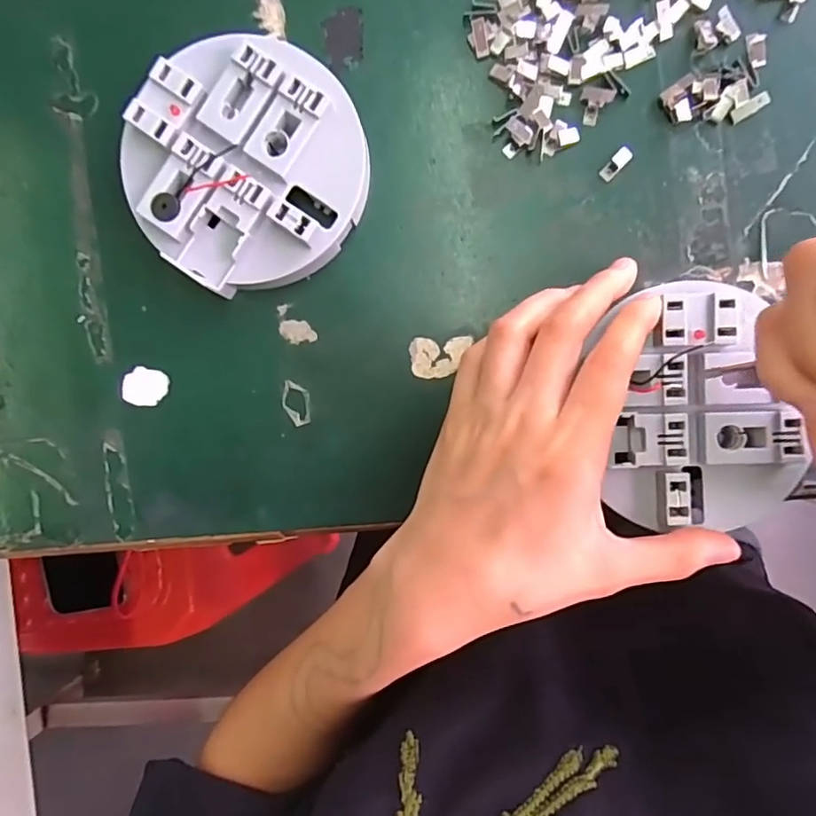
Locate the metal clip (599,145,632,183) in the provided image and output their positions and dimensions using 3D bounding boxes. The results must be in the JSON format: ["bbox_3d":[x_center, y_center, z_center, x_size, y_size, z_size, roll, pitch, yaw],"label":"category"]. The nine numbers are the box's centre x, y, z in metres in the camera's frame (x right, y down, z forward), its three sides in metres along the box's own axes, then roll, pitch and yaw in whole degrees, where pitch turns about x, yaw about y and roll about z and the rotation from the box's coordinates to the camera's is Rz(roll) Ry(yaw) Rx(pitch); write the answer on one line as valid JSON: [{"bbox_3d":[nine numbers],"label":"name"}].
[{"bbox_3d":[0.091,-0.106,0.240,0.007,0.005,0.016,42,107,0],"label":"metal clip"}]

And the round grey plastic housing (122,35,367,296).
[{"bbox_3d":[-0.068,-0.103,0.239,0.097,0.022,0.096,0,92,3],"label":"round grey plastic housing"}]

